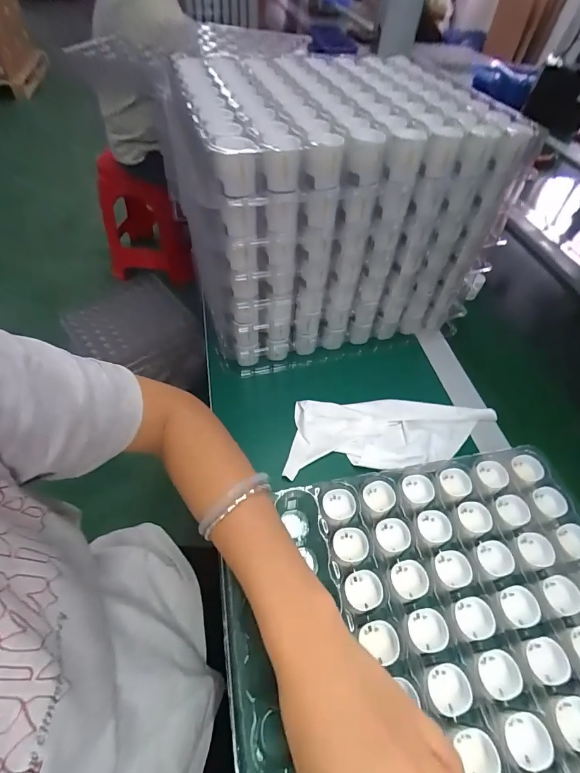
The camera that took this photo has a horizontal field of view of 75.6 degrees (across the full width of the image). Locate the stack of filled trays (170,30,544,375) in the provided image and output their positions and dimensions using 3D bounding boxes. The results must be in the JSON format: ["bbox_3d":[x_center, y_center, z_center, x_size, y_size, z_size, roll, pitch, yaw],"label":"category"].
[{"bbox_3d":[0.041,-0.233,0.494,0.331,0.256,0.288,-13,55,-14],"label":"stack of filled trays"}]

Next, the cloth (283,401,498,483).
[{"bbox_3d":[0.115,0.051,0.433,0.243,0.012,0.088,-4,53,-8],"label":"cloth"}]

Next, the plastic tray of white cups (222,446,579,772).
[{"bbox_3d":[0.122,0.206,0.286,0.331,0.031,0.292,-6,54,-9],"label":"plastic tray of white cups"}]

